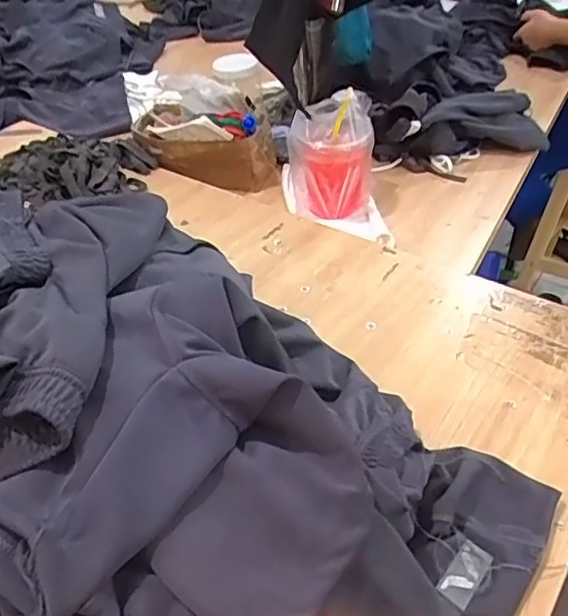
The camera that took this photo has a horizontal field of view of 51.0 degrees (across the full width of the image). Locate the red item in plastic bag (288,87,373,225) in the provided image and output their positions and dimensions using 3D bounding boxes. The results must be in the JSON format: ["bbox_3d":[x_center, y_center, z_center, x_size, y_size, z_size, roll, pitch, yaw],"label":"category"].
[{"bbox_3d":[0.074,-0.252,0.958,0.133,0.179,0.135,2,42,7],"label":"red item in plastic bag"}]

